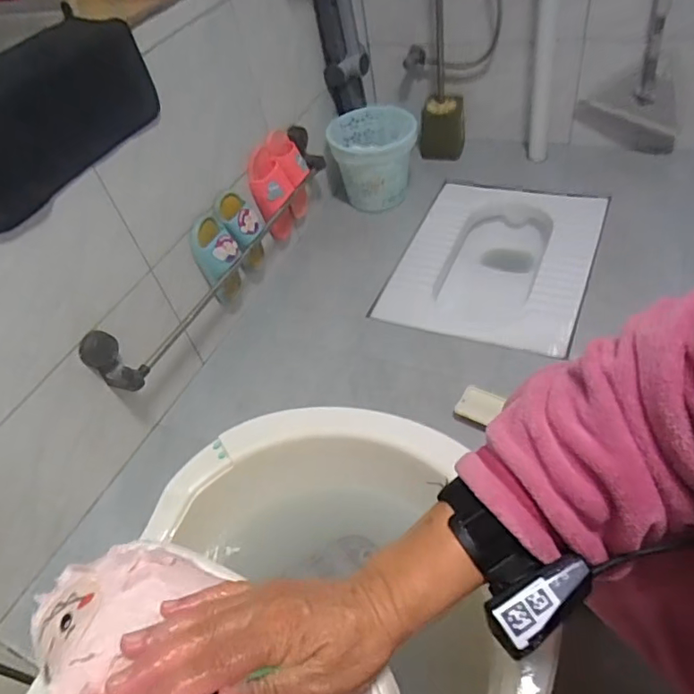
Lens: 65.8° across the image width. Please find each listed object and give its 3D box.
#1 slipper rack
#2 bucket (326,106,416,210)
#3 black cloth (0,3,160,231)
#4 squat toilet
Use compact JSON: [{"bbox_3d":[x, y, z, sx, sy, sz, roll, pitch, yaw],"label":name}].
[{"bbox_3d":[-0.234,-0.224,1.104,0.083,0.115,0.768,13,53,23],"label":"slipper rack"},{"bbox_3d":[0.076,-0.507,1.447,0.224,0.196,0.238,-10,47,5],"label":"bucket"},{"bbox_3d":[-0.468,-0.350,0.804,0.171,0.152,0.390,14,53,24],"label":"black cloth"},{"bbox_3d":[0.360,-0.188,1.320,0.421,0.140,0.550,14,53,24],"label":"squat toilet"}]

